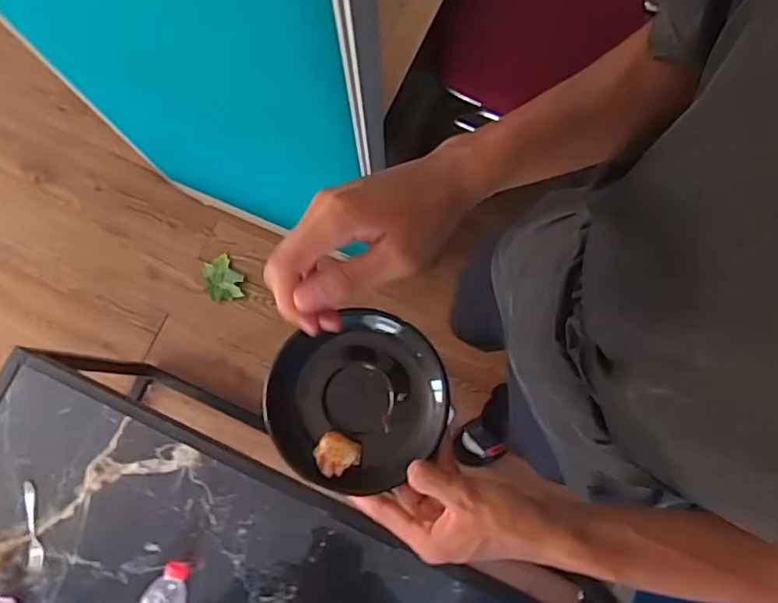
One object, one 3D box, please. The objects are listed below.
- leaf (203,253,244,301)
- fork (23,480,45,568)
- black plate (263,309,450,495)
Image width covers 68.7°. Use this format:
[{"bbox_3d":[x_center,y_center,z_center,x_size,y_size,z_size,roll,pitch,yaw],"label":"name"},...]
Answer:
[{"bbox_3d":[-0.445,-0.064,1.534,0.100,0.008,0.126,-16,79,-2],"label":"leaf"},{"bbox_3d":[-0.581,0.362,0.929,0.024,0.008,0.134,-11,79,-1],"label":"fork"},{"bbox_3d":[-0.025,0.079,0.441,0.137,0.021,0.125,0,79,1],"label":"black plate"}]

